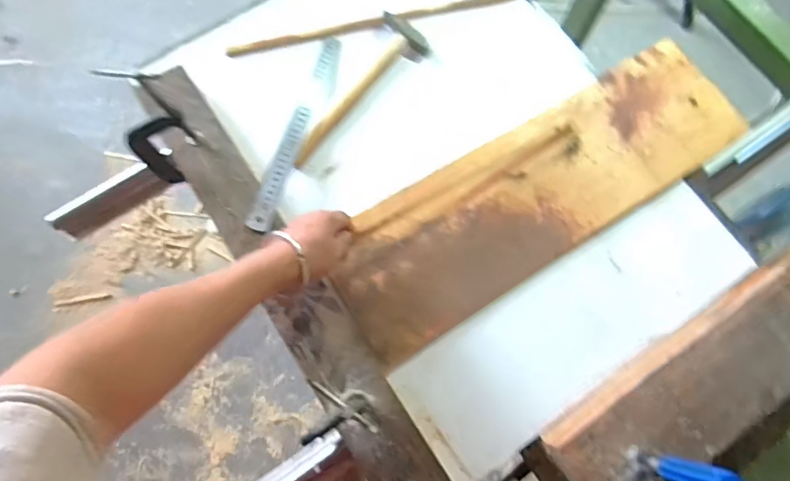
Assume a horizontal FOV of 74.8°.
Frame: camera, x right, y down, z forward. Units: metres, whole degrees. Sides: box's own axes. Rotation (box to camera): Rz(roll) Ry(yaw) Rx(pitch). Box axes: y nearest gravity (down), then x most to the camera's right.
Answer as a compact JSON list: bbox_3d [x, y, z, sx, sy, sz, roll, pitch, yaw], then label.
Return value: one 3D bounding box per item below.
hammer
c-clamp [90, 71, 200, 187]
[{"bbox_3d":[-0.058,-0.213,0.742,0.079,0.019,0.270,37,77,8],"label":"hammer"},{"bbox_3d":[-0.304,-0.137,0.662,0.078,0.250,0.033,-22,78,-13],"label":"c-clamp"}]

